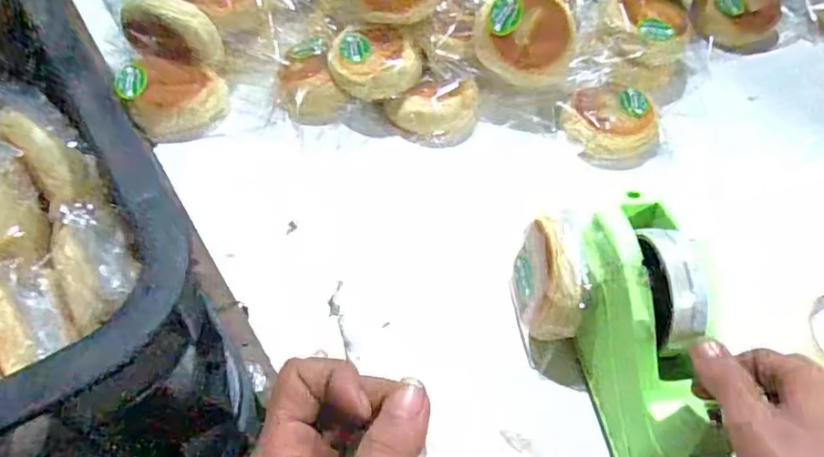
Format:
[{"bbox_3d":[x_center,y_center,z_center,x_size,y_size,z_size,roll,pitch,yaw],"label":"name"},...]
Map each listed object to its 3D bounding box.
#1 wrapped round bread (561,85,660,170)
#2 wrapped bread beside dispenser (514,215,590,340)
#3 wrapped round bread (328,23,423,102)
[{"bbox_3d":[0.199,-0.101,0.601,0.091,0.033,0.085,2,53,-2],"label":"wrapped round bread"},{"bbox_3d":[0.101,0.048,0.459,0.038,0.079,0.086,4,53,-1],"label":"wrapped bread beside dispenser"},{"bbox_3d":[-0.038,-0.159,0.594,0.089,0.036,0.073,13,73,4],"label":"wrapped round bread"}]

